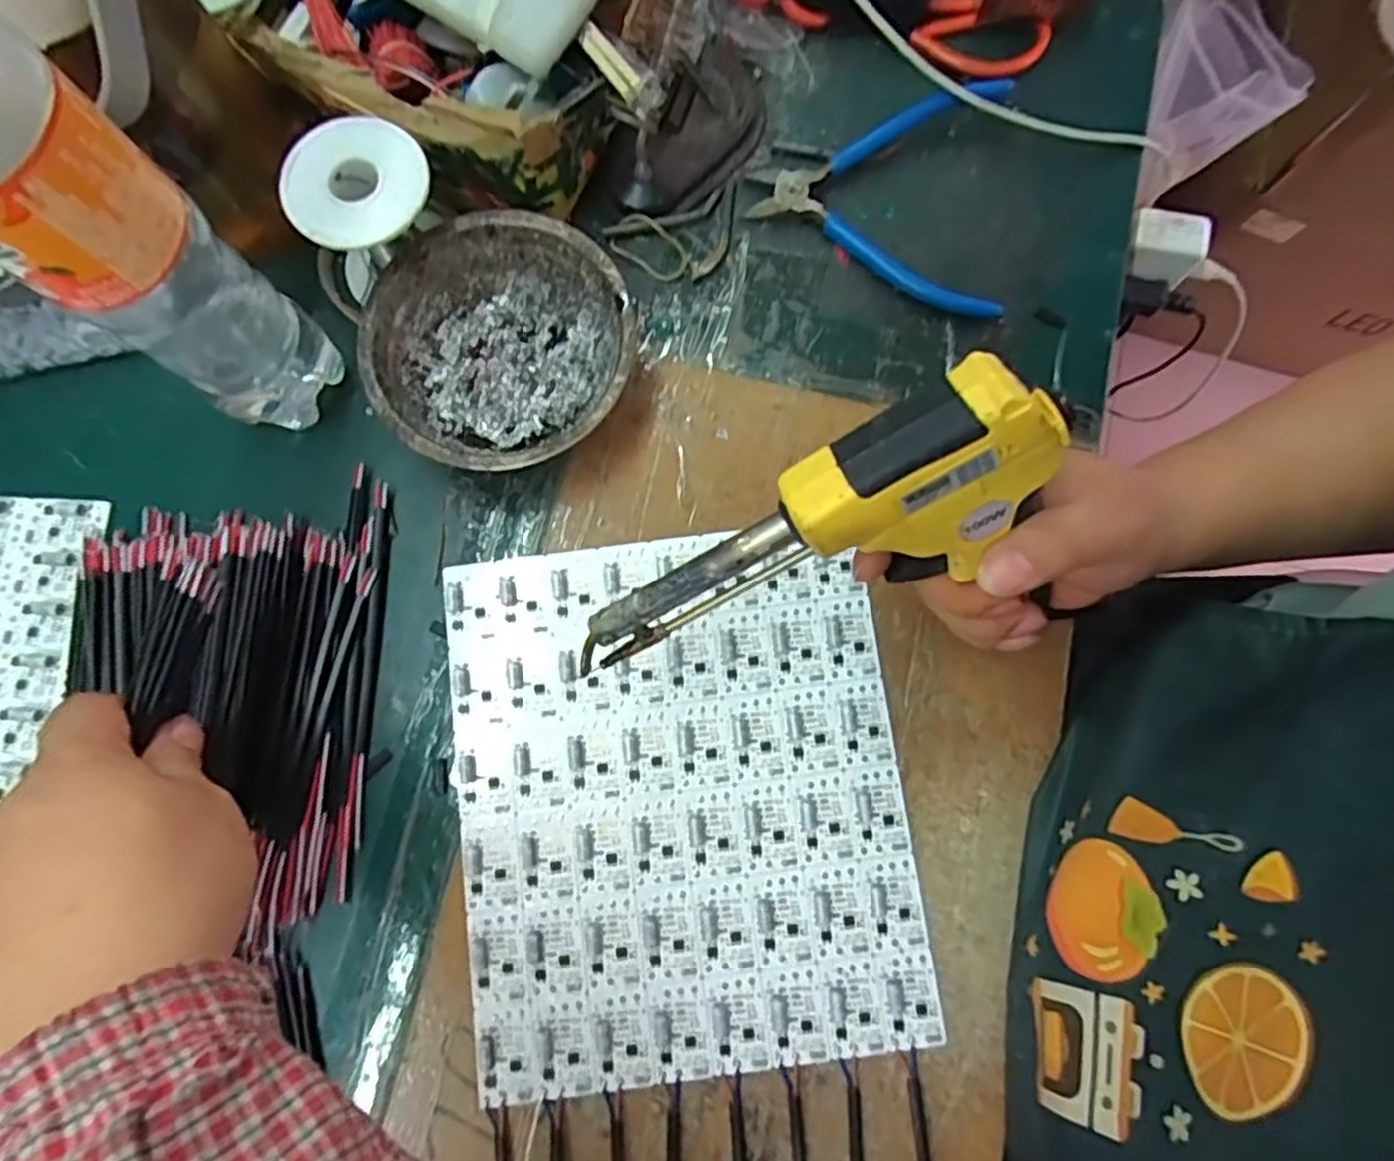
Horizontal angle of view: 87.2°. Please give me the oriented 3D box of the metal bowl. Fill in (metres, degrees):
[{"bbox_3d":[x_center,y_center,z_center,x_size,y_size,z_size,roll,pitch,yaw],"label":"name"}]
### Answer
[{"bbox_3d":[-0.094,-0.112,0.362,0.122,0.039,0.123,0,80,0],"label":"metal bowl"}]

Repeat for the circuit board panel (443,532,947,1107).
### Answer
[{"bbox_3d":[-0.008,0.098,0.339,0.202,0.004,0.235,-7,80,-1],"label":"circuit board panel"}]

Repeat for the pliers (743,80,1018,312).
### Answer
[{"bbox_3d":[0.107,-0.217,0.391,0.143,0.023,0.118,21,80,4],"label":"pliers"}]

